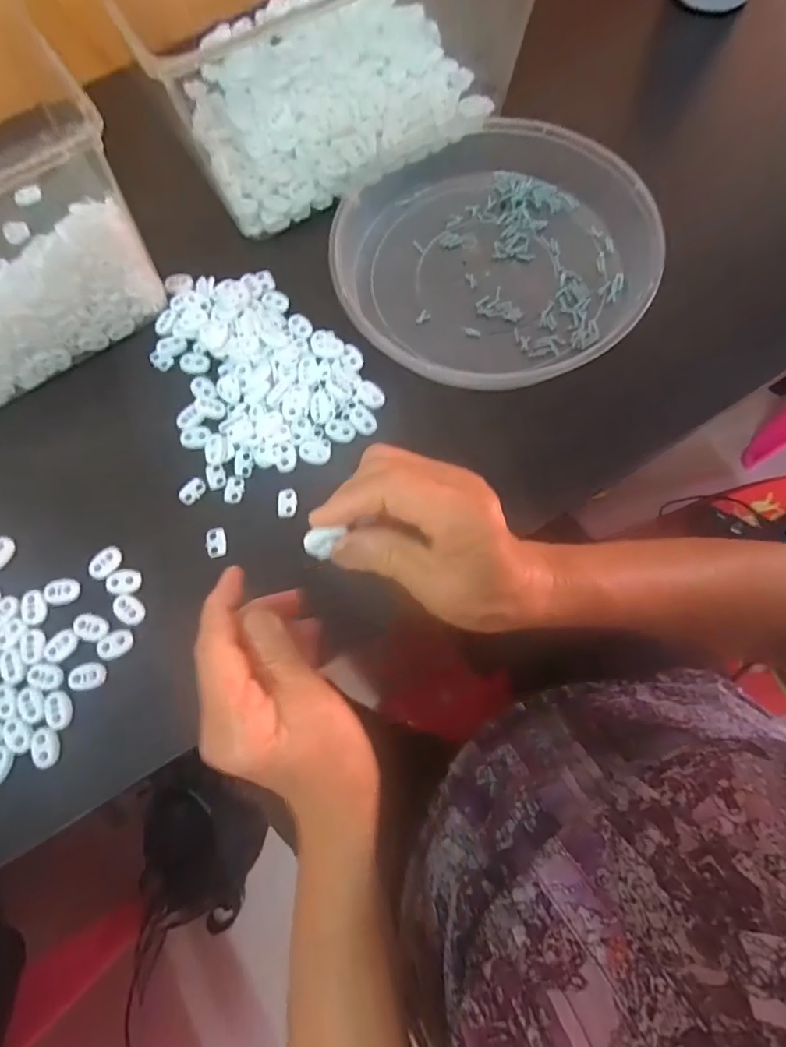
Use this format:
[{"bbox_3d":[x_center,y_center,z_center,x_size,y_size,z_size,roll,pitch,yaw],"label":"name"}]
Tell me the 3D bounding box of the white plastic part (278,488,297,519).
[{"bbox_3d":[-0.073,-0.014,0.353,0.013,0.004,0.021,-4,73,1],"label":"white plastic part"}]

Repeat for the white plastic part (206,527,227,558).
[{"bbox_3d":[-0.121,0.013,0.350,0.013,0.004,0.021,-14,73,-2],"label":"white plastic part"}]

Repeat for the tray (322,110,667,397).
[{"bbox_3d":[0.078,-0.221,0.398,0.234,0.045,0.224,-1,73,2],"label":"tray"}]

